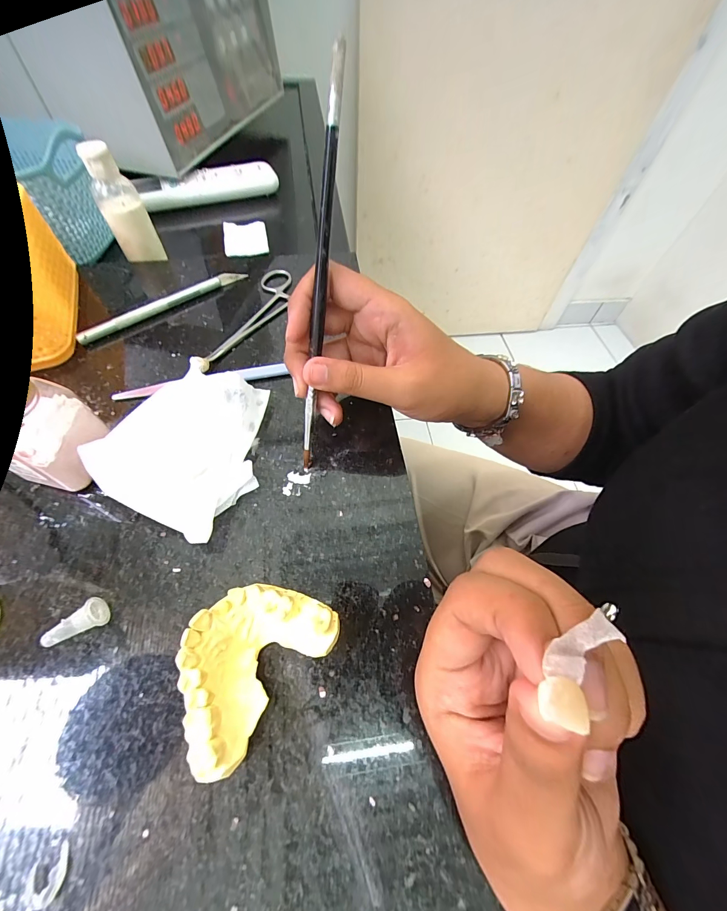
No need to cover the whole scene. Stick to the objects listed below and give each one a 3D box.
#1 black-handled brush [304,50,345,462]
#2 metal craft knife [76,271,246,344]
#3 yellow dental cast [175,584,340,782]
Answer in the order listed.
[{"bbox_3d":[-0.022,-0.080,0.180,0.006,0.188,0.012,10,24,3],"label":"black-handled brush"},{"bbox_3d":[-0.158,-0.124,0.284,0.135,0.009,0.011,-37,67,-22],"label":"metal craft knife"},{"bbox_3d":[-0.048,0.085,0.153,0.048,0.027,0.066,38,64,18],"label":"yellow dental cast"}]

